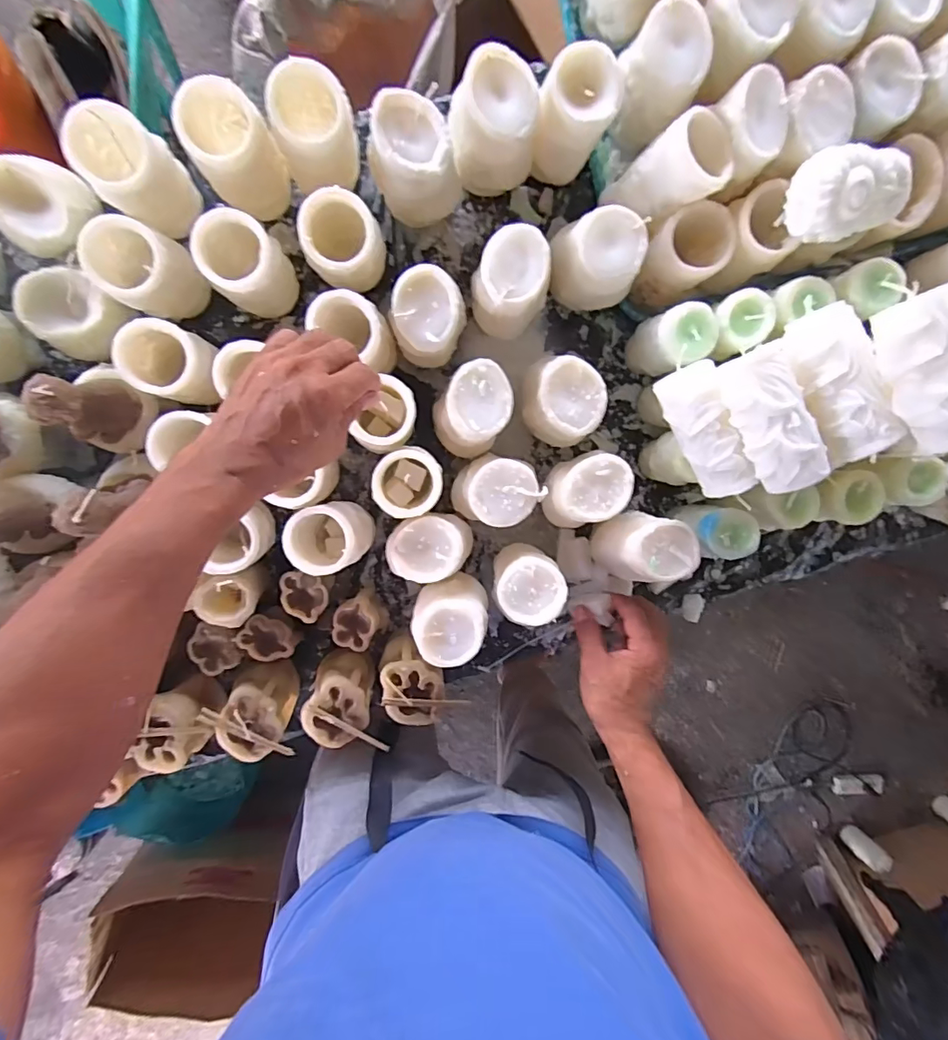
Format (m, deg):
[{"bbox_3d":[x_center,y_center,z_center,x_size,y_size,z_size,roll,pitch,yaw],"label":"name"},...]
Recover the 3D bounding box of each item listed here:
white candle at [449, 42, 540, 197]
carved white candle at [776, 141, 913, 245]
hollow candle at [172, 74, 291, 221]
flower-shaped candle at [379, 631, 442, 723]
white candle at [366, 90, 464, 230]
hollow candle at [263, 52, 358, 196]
[{"bbox_3d":[0.015,-0.338,0.436,0.070,0.084,0.072,-14,99,-3],"label":"white candle"},{"bbox_3d":[0.314,-0.277,0.426,0.098,0.038,0.067,-19,99,-2],"label":"carved white candle"},{"bbox_3d":[-0.195,-0.302,0.419,0.062,0.101,0.051,-38,100,1],"label":"hollow candle"},{"bbox_3d":[-0.065,0.163,0.519,0.065,0.073,0.074,-5,98,-5],"label":"flower-shaped candle"},{"bbox_3d":[-0.047,-0.302,0.431,0.075,0.076,0.070,0,98,-5],"label":"white candle"},{"bbox_3d":[-0.130,-0.321,0.428,0.063,0.095,0.070,-15,99,-3],"label":"hollow candle"}]

